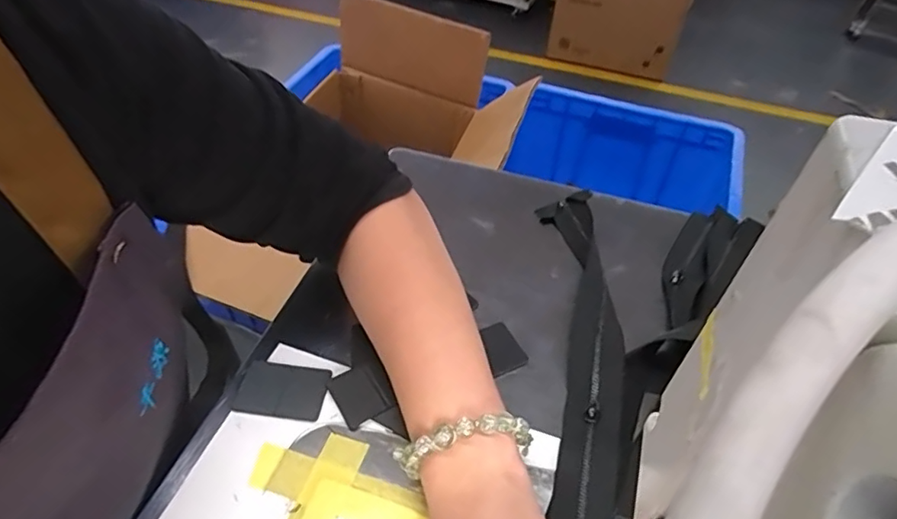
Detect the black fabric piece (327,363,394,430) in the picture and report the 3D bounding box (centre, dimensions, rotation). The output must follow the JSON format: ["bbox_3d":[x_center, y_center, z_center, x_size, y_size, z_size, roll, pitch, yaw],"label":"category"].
[{"bbox_3d":[-0.055,0.082,0.332,0.026,0.004,0.036,-25,54,-23],"label":"black fabric piece"}]

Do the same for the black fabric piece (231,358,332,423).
[{"bbox_3d":[-0.100,0.079,0.334,0.052,0.004,0.035,9,48,5],"label":"black fabric piece"}]

